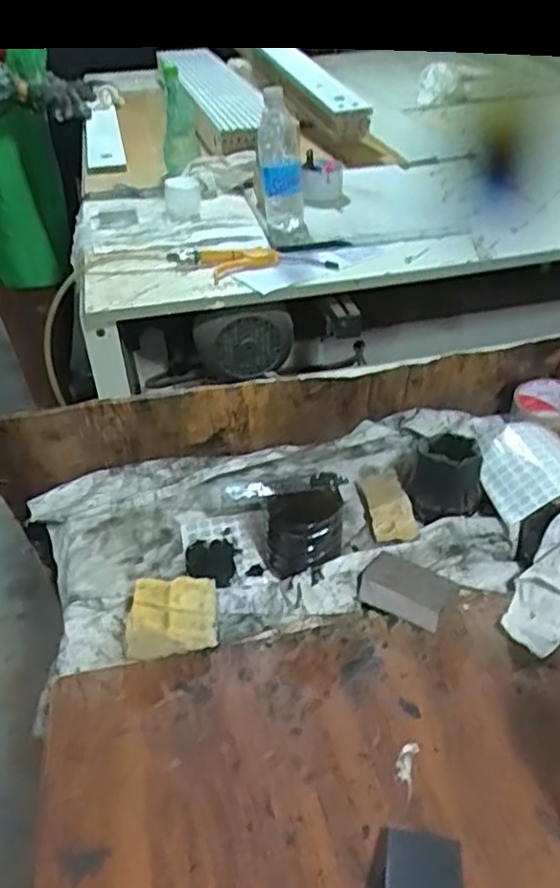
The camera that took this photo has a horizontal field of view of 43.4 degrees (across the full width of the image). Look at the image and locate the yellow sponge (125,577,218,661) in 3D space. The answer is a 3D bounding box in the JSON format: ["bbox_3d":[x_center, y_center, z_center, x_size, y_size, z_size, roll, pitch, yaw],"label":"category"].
[{"bbox_3d":[-0.084,0.134,0.548,0.067,0.039,0.058,-6,39,-3],"label":"yellow sponge"}]

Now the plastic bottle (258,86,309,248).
[{"bbox_3d":[0.003,-0.408,1.046,0.064,0.221,0.077,-2,39,2],"label":"plastic bottle"}]

